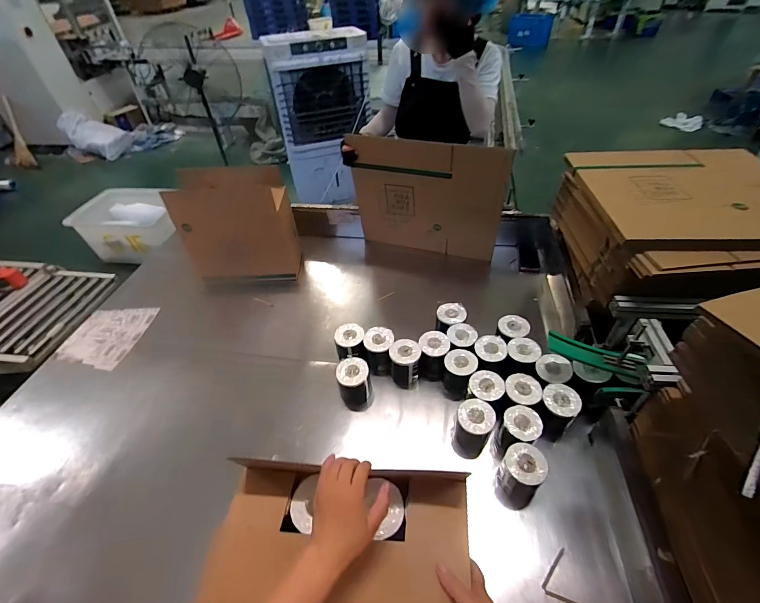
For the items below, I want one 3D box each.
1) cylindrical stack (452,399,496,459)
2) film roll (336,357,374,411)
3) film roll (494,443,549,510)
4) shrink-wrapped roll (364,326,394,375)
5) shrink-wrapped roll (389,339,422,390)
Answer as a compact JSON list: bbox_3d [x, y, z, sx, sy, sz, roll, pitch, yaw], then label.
[{"bbox_3d":[0.256,0.355,1.000,0.096,0.157,0.101,-1,45,1],"label":"cylindrical stack"},{"bbox_3d":[-0.073,0.248,1.089,0.097,0.128,0.105,-1,45,1],"label":"film roll"},{"bbox_3d":[0.357,0.456,0.930,0.096,0.204,0.096,-1,45,1],"label":"film roll"},{"bbox_3d":[-0.003,0.163,1.164,0.090,0.132,0.099,4,46,6],"label":"shrink-wrapped roll"},{"bbox_3d":[0.080,0.201,1.133,0.097,0.132,0.107,-1,45,2],"label":"shrink-wrapped roll"}]

